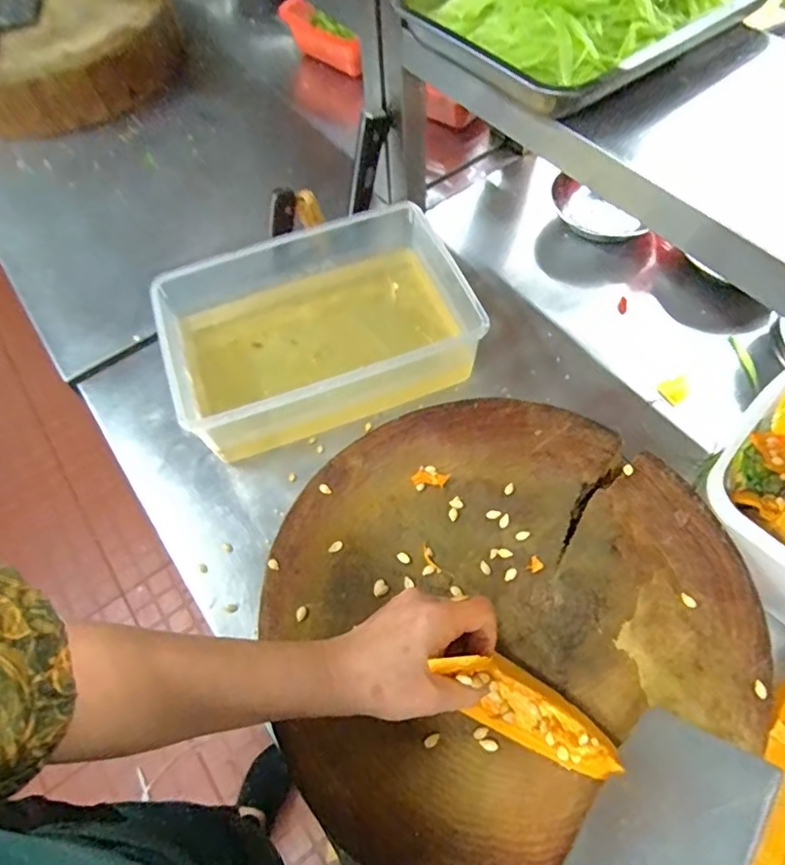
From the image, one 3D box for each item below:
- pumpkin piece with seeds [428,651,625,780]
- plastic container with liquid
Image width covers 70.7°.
[{"bbox_3d":[0.087,0.184,0.381,0.136,0.056,0.045,34,66,-4],"label":"pumpkin piece with seeds"},{"bbox_3d":[-0.090,-0.140,0.665,0.341,0.100,0.277,-19,61,-7],"label":"plastic container with liquid"}]

